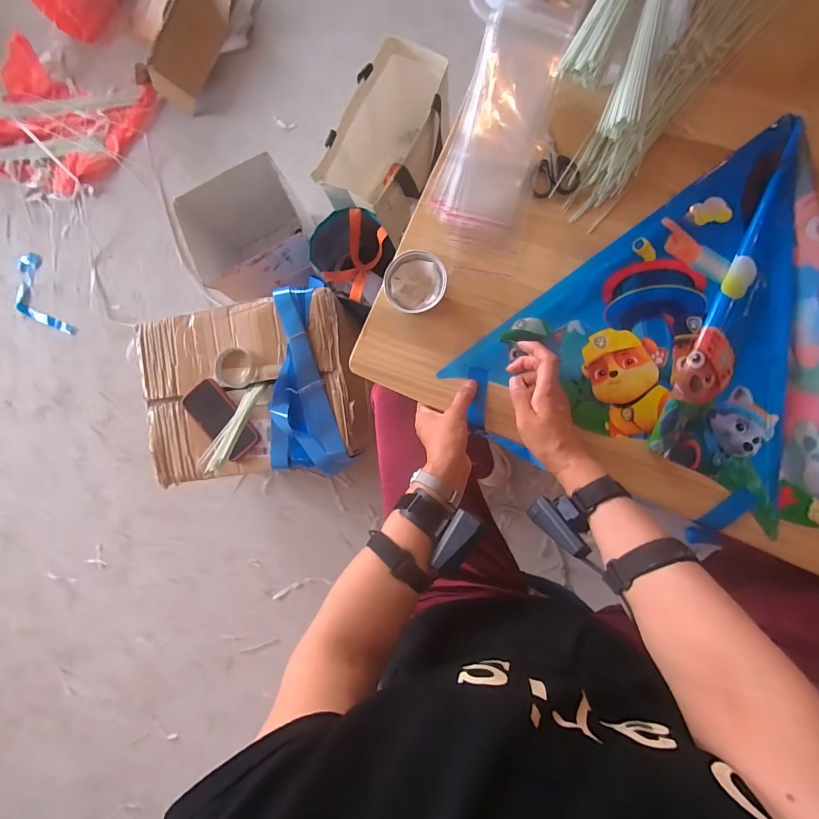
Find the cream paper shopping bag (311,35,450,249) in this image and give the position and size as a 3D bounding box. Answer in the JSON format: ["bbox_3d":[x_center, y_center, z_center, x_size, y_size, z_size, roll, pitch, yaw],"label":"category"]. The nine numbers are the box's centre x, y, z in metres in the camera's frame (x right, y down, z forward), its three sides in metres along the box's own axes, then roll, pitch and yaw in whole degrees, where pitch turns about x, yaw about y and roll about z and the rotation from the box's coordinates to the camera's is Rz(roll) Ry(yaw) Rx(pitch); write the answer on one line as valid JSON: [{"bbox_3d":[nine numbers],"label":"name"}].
[{"bbox_3d":[-0.039,-0.642,0.971,0.211,0.231,0.397,23,91,7],"label":"cream paper shopping bag"}]

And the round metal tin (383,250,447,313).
[{"bbox_3d":[0.010,-0.172,0.539,0.084,0.039,0.079,5,89,7],"label":"round metal tin"}]

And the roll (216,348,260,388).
[{"bbox_3d":[-0.351,-0.083,0.801,0.091,0.021,0.080,15,90,7],"label":"roll"}]

